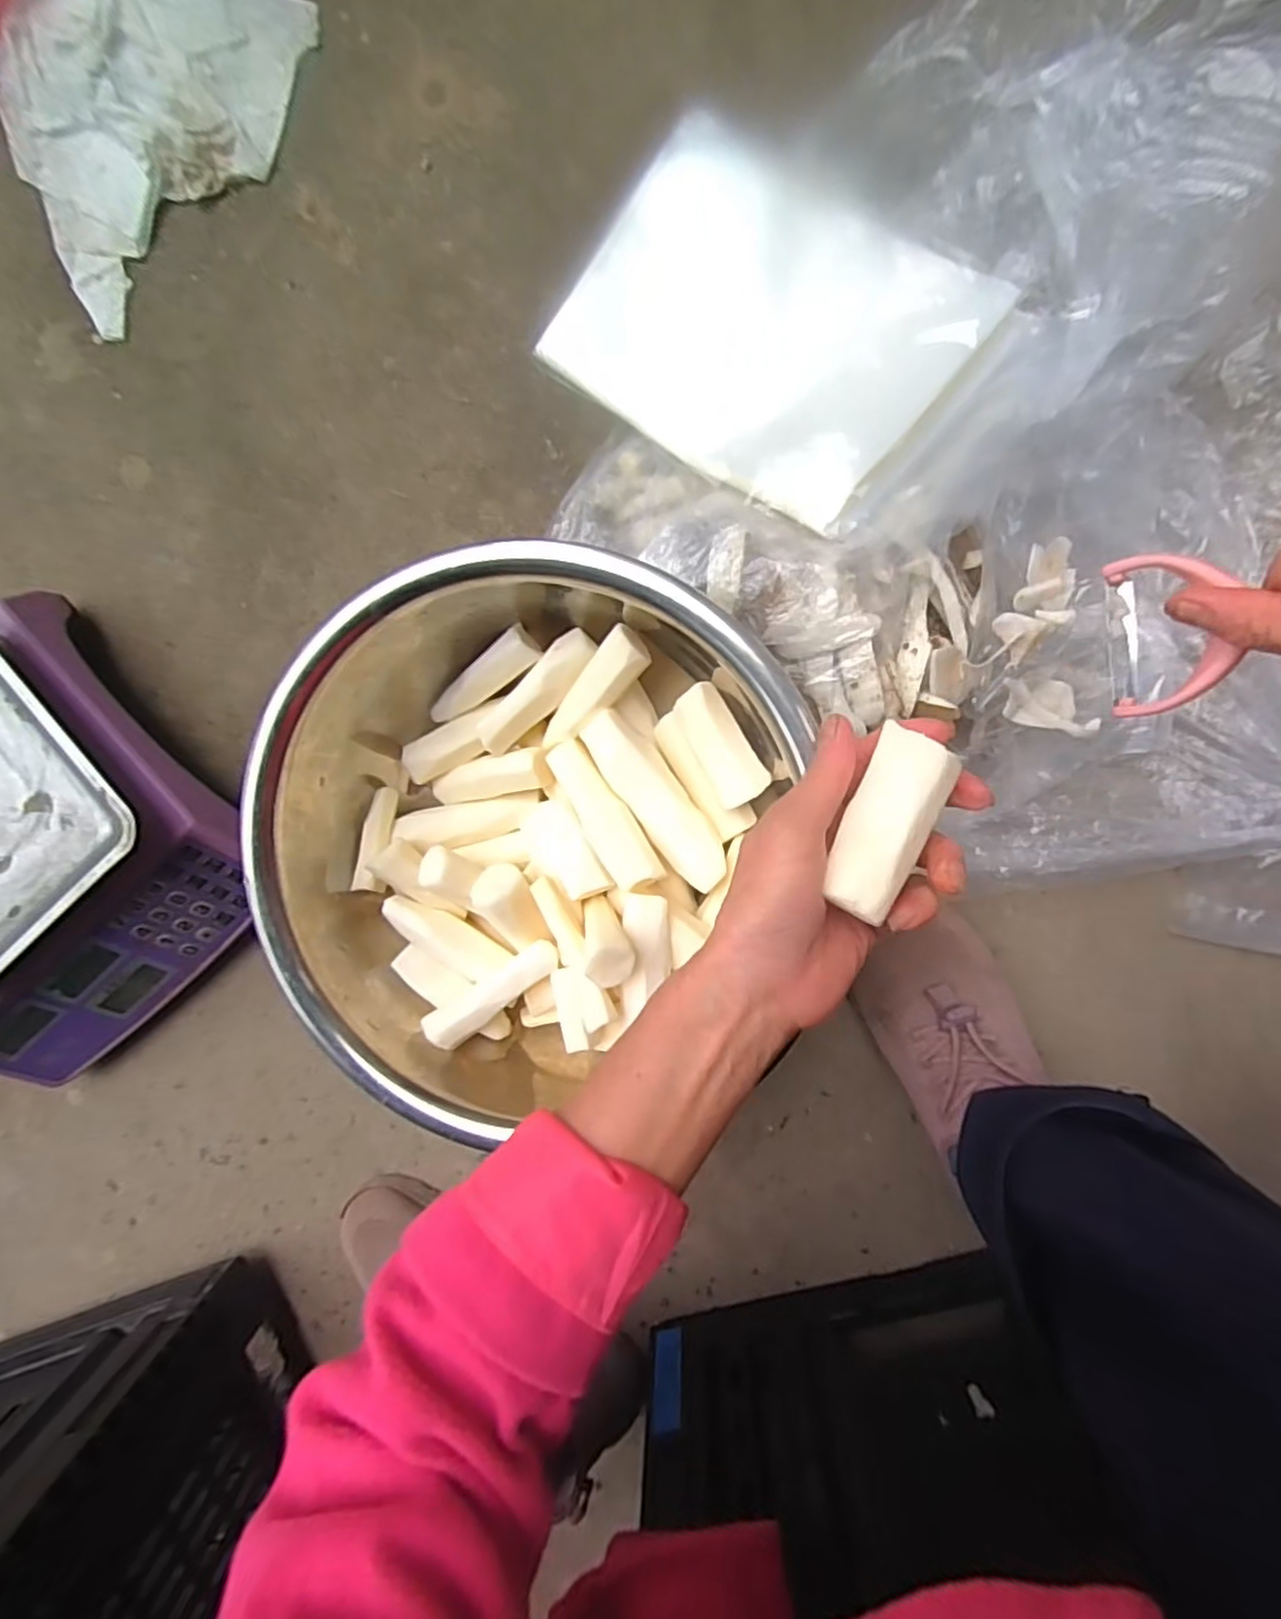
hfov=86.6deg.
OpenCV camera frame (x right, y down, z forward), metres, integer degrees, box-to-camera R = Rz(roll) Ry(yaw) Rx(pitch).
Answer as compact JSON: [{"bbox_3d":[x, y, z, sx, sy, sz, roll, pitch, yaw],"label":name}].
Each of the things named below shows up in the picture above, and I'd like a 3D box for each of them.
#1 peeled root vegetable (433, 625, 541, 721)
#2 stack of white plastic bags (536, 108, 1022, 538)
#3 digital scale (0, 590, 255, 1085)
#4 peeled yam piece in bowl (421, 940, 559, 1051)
[{"bbox_3d":[-0.105,-0.084,0.449,0.095,0.016,0.023,-29,94,35],"label":"peeled root vegetable"},{"bbox_3d":[0.071,-0.310,0.439,0.262,0.016,0.176,43,99,19],"label":"stack of white plastic bags"},{"bbox_3d":[-0.447,0.044,0.472,0.276,0.095,0.269,-41,97,9],"label":"digital scale"},{"bbox_3d":[-0.095,0.121,0.433,0.096,0.017,0.026,-35,98,8],"label":"peeled yam piece in bowl"}]

